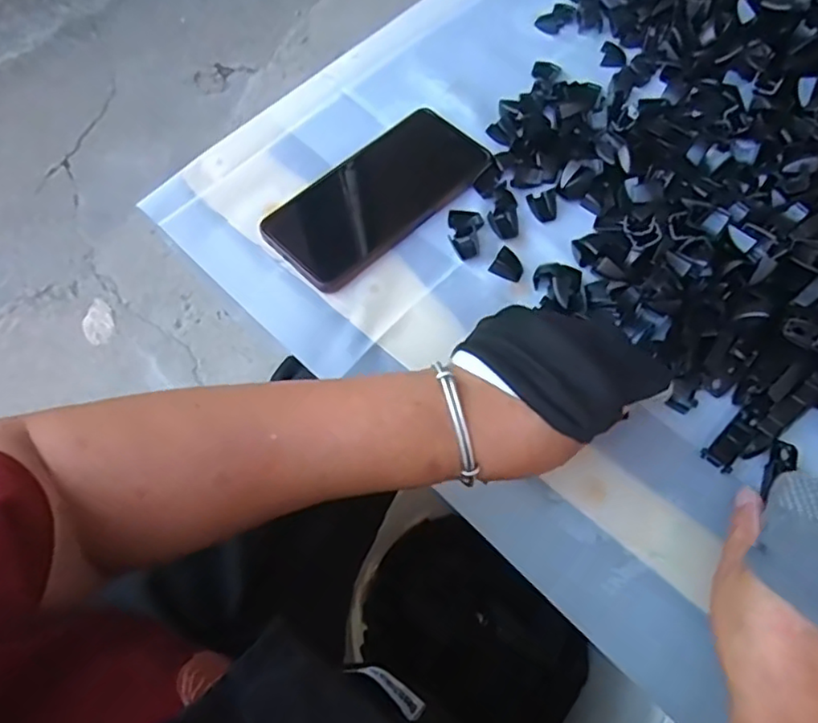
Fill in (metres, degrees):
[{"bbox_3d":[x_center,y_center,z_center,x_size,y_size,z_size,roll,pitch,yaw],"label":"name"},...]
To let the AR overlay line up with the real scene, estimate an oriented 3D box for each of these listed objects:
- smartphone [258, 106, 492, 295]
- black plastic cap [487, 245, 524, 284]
[{"bbox_3d":[-0.021,-0.122,0.455,0.168,0.005,0.083,-42,69,-17],"label":"smartphone"},{"bbox_3d":[0.067,-0.066,0.425,0.021,0.010,0.019,19,66,11],"label":"black plastic cap"}]

